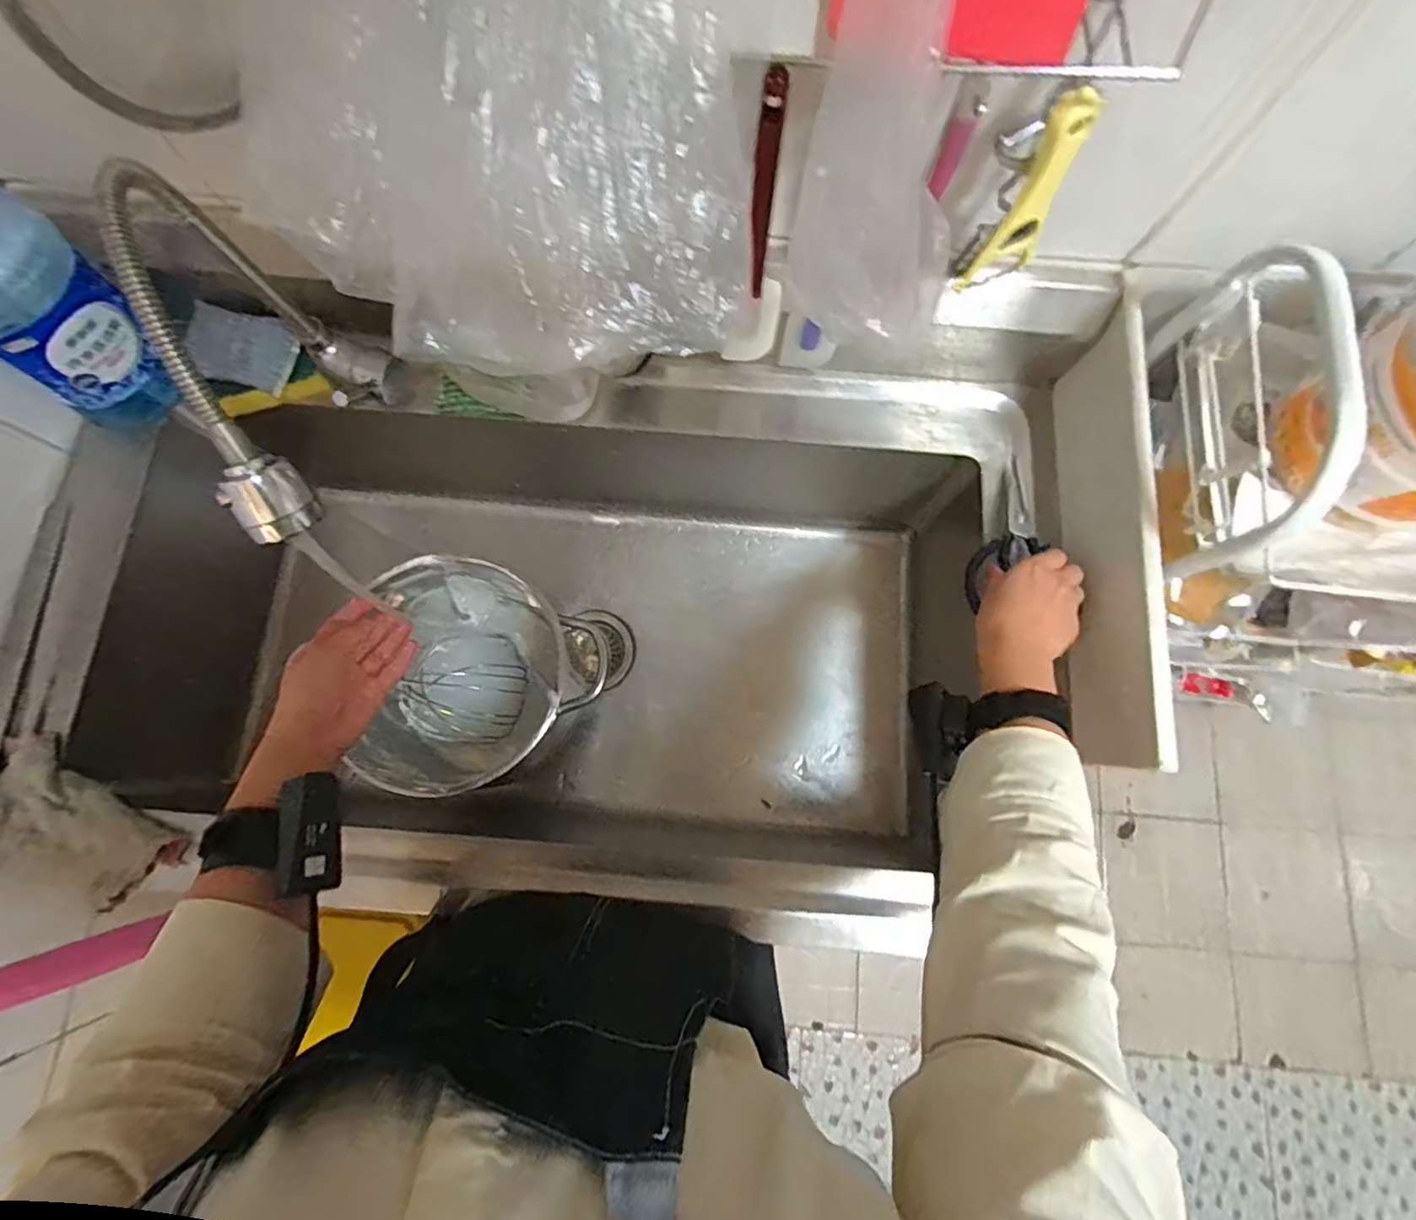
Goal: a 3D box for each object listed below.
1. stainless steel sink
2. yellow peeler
[{"bbox_3d":[-0.116,-0.022,0.723,0.887,0.252,0.557,3,77,0],"label":"stainless steel sink"},{"bbox_3d":[0.213,-0.277,0.414,0.057,0.124,0.016,-16,73,2],"label":"yellow peeler"}]

